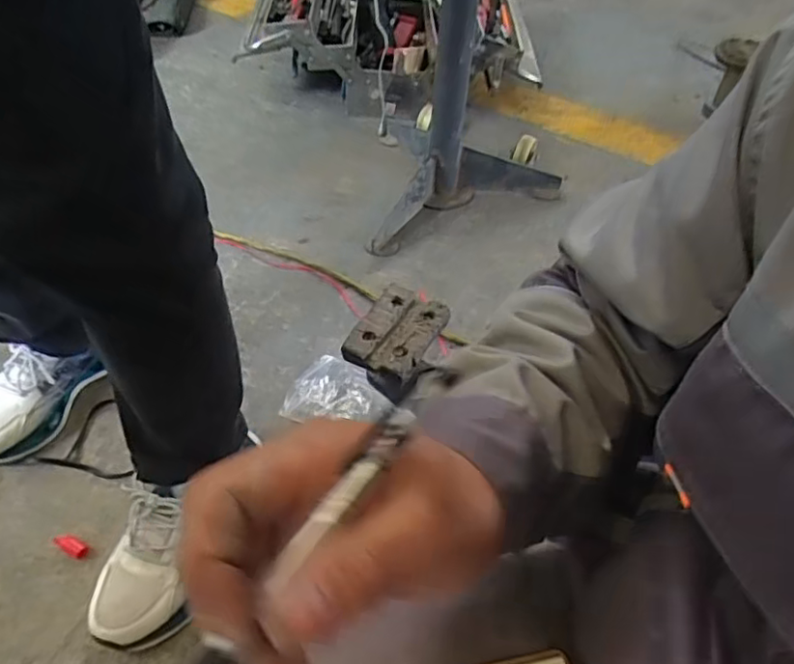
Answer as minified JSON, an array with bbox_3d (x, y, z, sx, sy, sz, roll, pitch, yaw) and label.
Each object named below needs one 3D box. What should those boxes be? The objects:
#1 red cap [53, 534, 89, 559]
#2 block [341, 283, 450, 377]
[{"bbox_3d":[-0.372,0.245,0.704,0.037,0.019,0.017,25,51,18],"label":"red cap"},{"bbox_3d":[0.000,-0.002,0.729,0.088,0.026,0.115,23,51,15],"label":"block"}]

